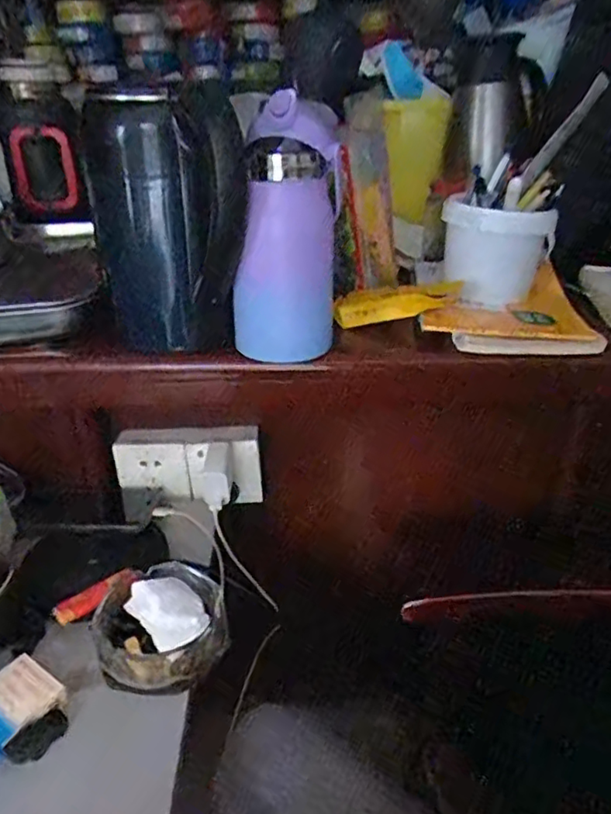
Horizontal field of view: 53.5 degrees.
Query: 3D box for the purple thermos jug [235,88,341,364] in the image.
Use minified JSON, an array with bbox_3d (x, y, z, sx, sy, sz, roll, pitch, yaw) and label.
[{"bbox_3d":[-0.018,-0.160,0.578,0.092,0.223,0.076,6,29,11],"label":"purple thermos jug"}]

